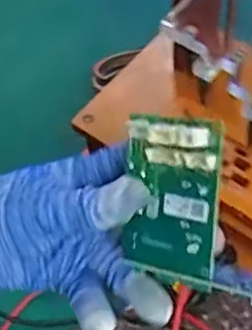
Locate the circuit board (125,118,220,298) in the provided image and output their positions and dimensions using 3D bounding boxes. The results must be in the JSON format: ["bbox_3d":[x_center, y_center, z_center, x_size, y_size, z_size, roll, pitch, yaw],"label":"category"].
[{"bbox_3d":[0.020,0.019,0.313,0.051,0.084,0.013,9,16,32],"label":"circuit board"}]

